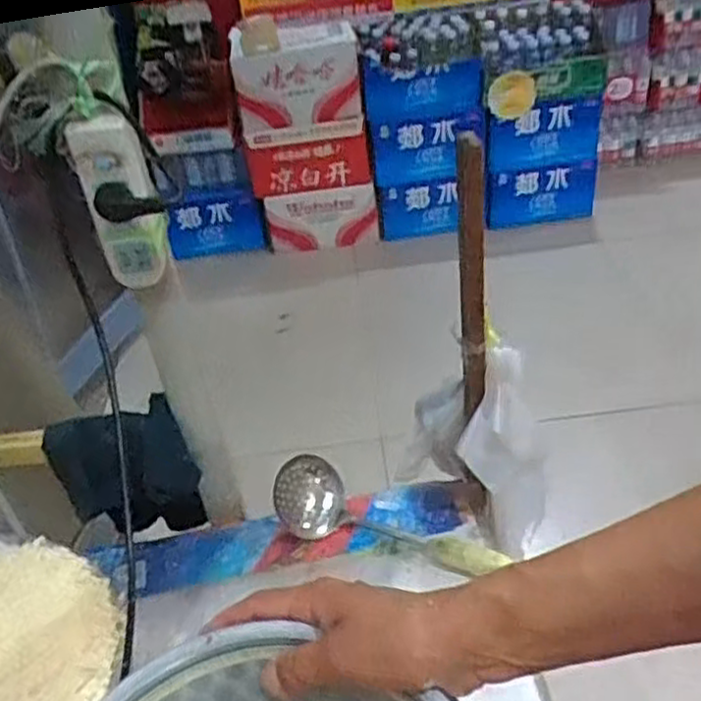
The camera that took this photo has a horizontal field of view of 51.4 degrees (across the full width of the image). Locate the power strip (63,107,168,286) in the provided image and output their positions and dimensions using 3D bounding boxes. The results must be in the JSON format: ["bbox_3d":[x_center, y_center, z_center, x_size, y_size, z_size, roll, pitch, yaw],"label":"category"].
[{"bbox_3d":[-0.216,-0.140,0.699,0.065,0.166,0.028,-19,40,-15],"label":"power strip"}]

